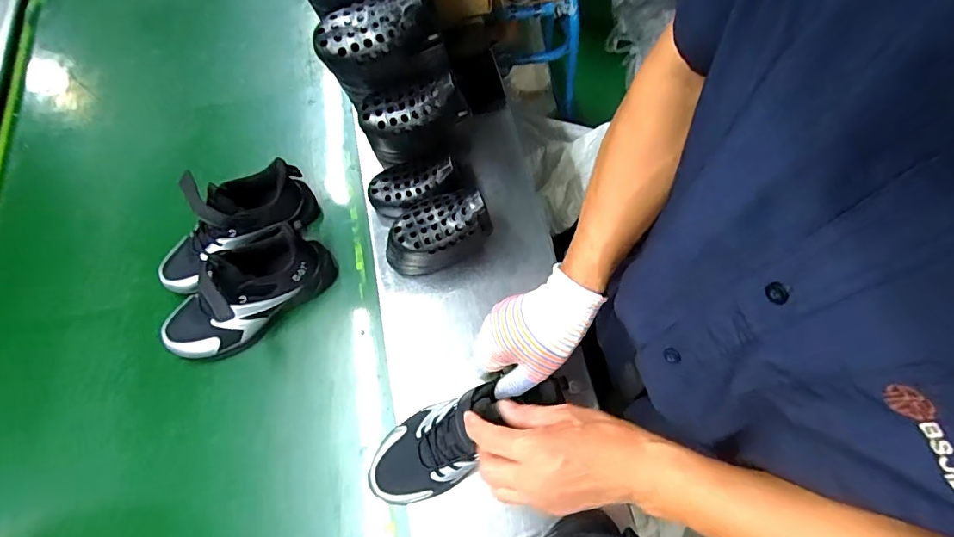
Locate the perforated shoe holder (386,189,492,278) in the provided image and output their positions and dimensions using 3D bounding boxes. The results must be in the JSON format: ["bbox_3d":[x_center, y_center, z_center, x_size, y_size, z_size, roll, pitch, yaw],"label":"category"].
[{"bbox_3d":[-0.051,-0.040,0.592,0.126,0.106,0.071,-27,69,-10],"label":"perforated shoe holder"}]

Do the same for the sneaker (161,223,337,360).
[{"bbox_3d":[-0.291,0.024,0.594,0.094,0.124,0.211,41,72,15],"label":"sneaker"}]

